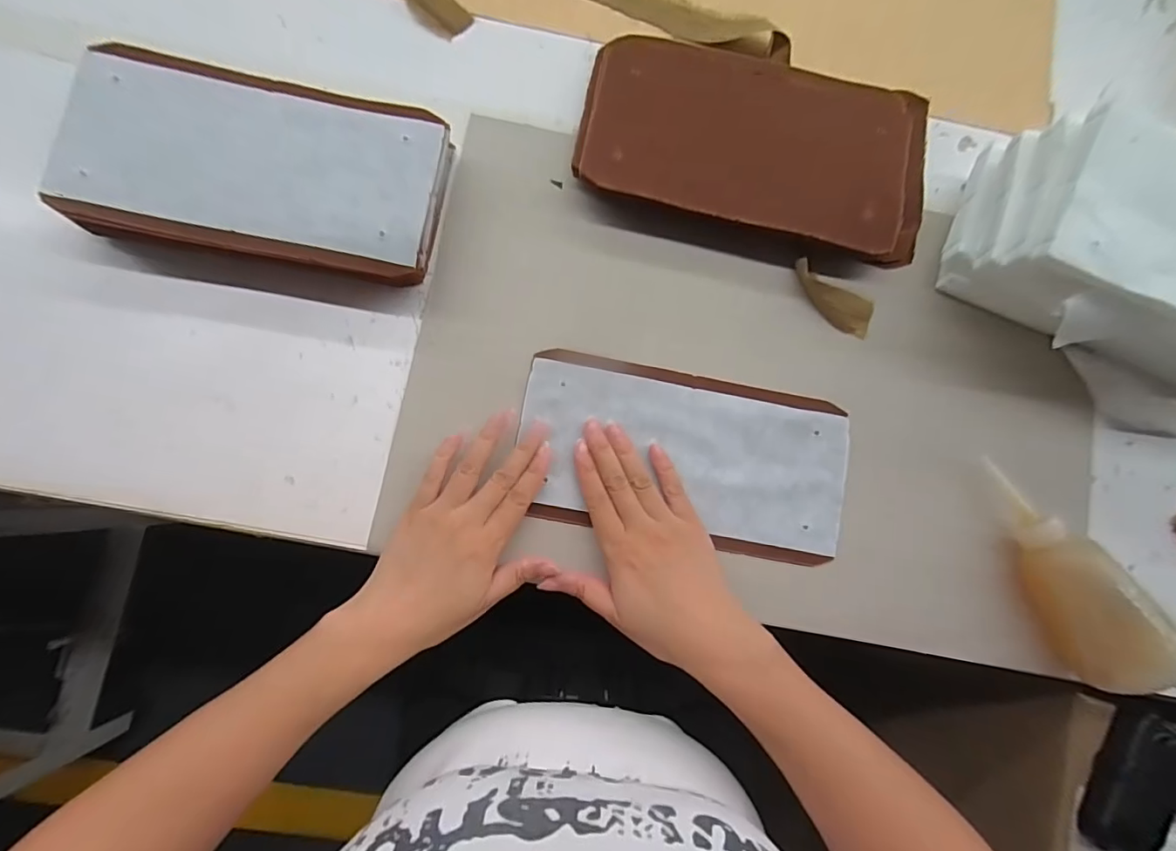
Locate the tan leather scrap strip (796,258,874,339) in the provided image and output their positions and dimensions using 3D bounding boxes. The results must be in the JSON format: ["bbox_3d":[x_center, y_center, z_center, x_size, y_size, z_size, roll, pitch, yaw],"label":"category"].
[{"bbox_3d":[0.198,-0.103,0.404,0.077,0.011,0.027,37,82,1],"label":"tan leather scrap strip"}]

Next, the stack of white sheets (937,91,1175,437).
[{"bbox_3d":[0.414,-0.102,0.368,0.269,0.112,0.144,28,82,0],"label":"stack of white sheets"}]

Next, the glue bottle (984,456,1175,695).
[{"bbox_3d":[0.342,0.104,0.360,0.050,0.062,0.162,-27,86,-7],"label":"glue bottle"}]

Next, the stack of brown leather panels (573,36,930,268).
[{"bbox_3d":[0.138,-0.227,0.411,0.283,0.028,0.143,12,82,-3],"label":"stack of brown leather panels"}]

